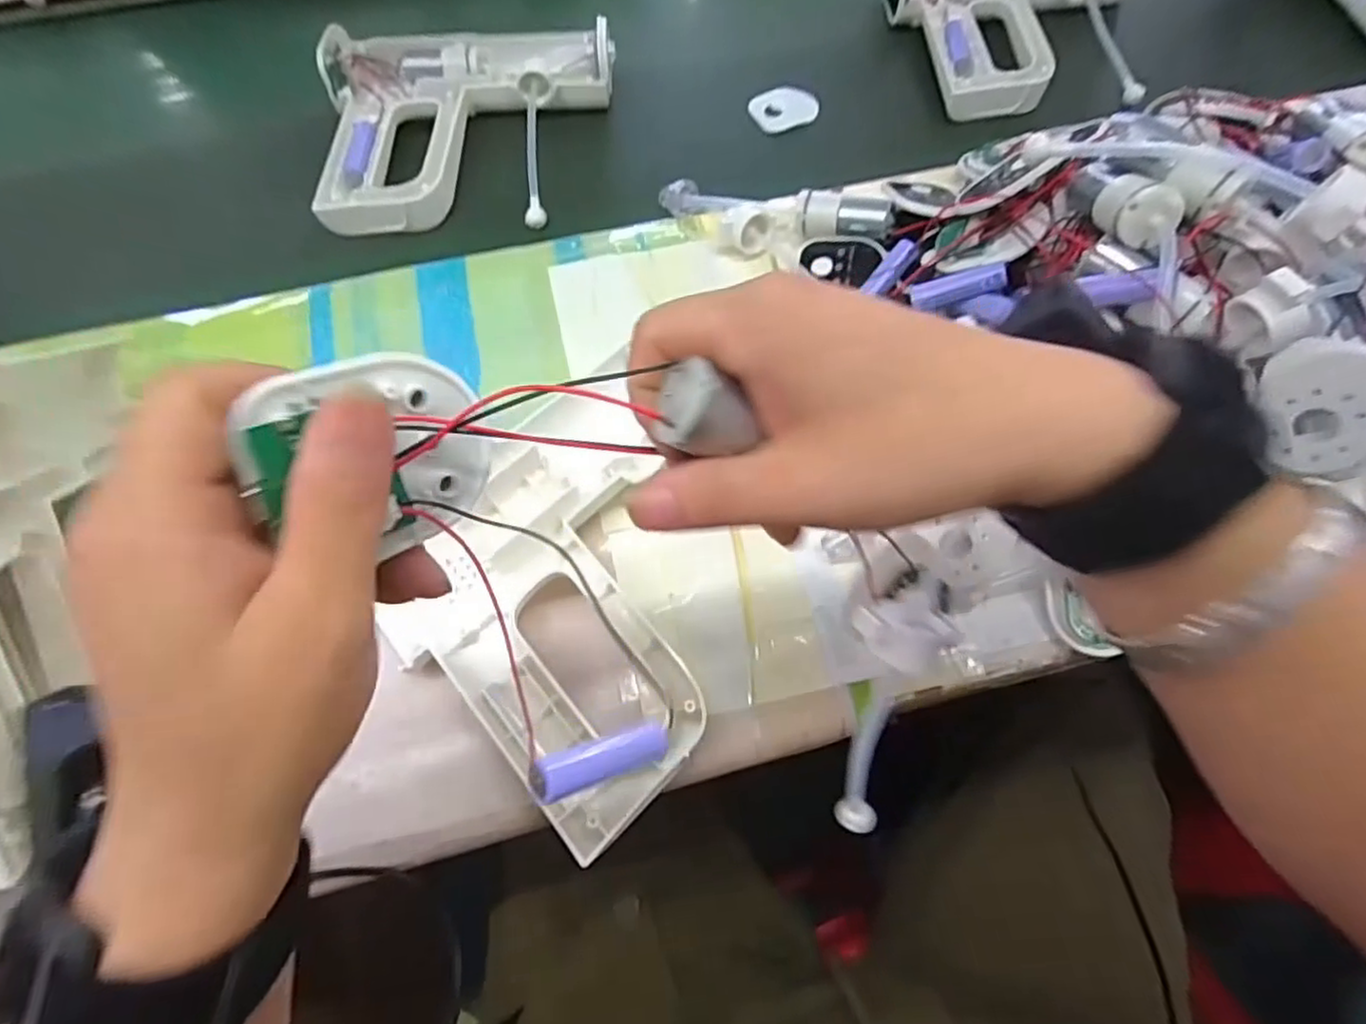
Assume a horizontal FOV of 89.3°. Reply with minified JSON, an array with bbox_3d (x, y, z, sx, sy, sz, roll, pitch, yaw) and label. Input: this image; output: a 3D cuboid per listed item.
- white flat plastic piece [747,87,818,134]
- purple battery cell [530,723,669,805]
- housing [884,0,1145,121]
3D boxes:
[{"bbox_3d":[0.081,-0.321,0.550,0.053,0.005,0.041,-21,74,-8],"label":"white flat plastic piece"},{"bbox_3d":[-0.025,0.082,0.227,0.051,0.013,0.014,-2,55,-44],"label":"purple battery cell"},{"bbox_3d":[0.285,-0.401,0.570,0.216,0.056,0.183,-5,63,-2],"label":"housing"}]

